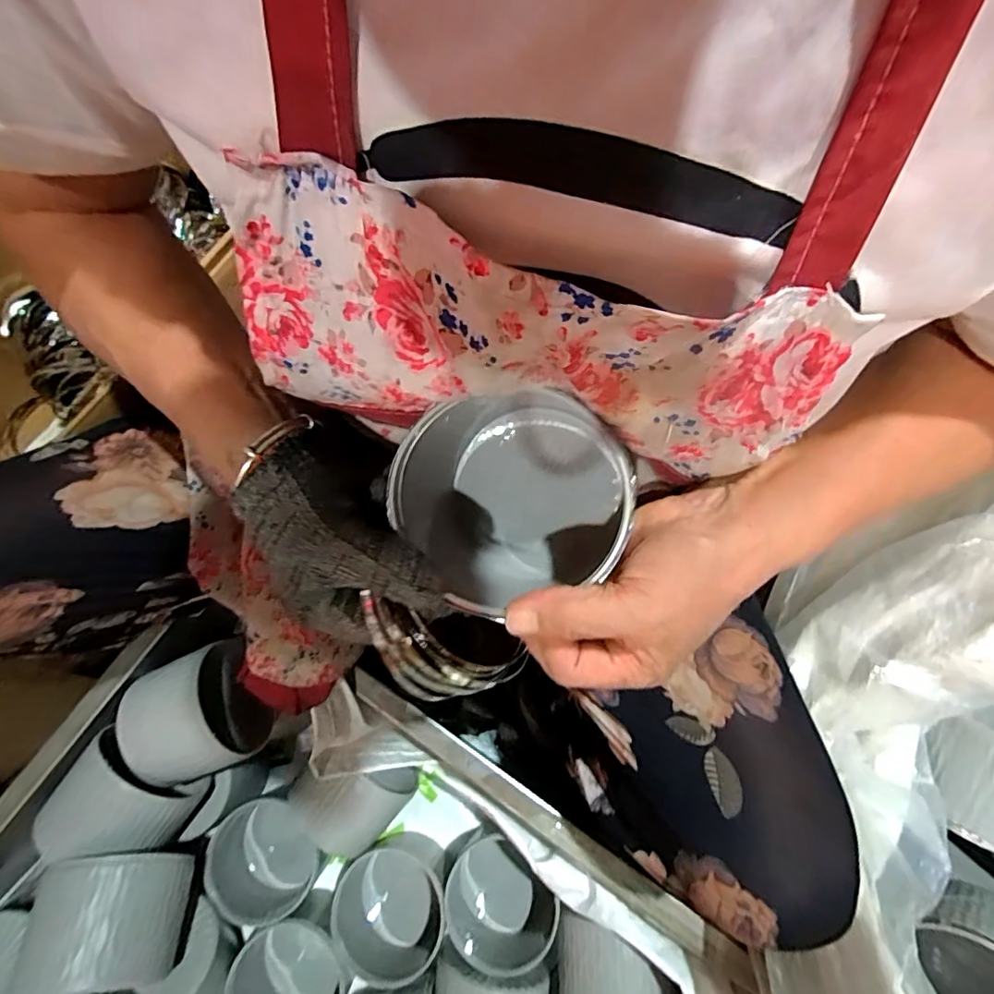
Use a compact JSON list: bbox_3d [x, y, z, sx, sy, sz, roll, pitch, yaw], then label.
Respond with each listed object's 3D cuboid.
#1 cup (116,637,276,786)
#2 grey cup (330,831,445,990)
[{"bbox_3d":[-0.272,0.195,0.487,0.096,0.100,0.104,-19,72,-4],"label":"cup"},{"bbox_3d":[-0.103,0.411,0.543,0.105,0.098,0.094,23,74,9],"label":"grey cup"}]

